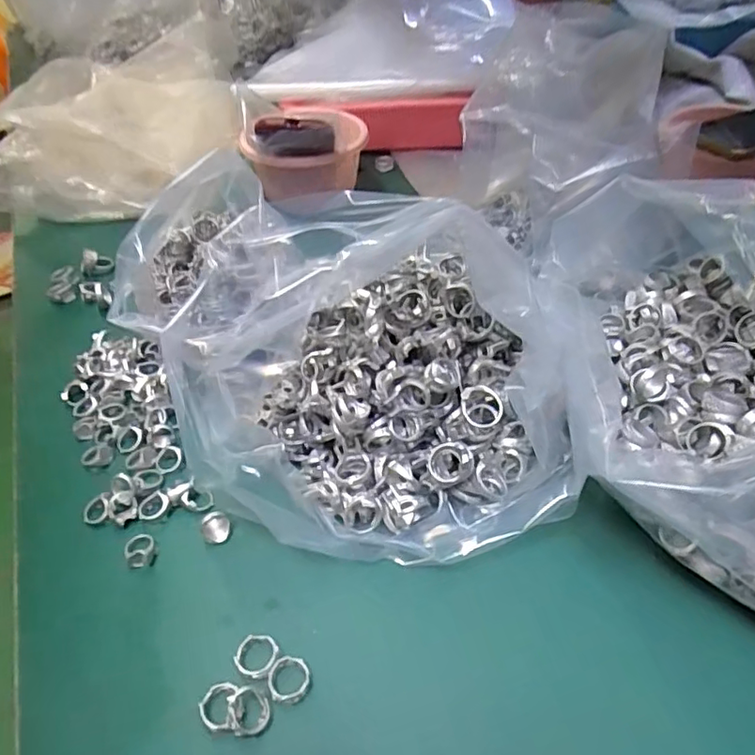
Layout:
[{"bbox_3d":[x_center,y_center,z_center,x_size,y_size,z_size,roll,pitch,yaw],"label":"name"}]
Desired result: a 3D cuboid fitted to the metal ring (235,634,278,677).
[{"bbox_3d":[-0.072,0.164,0.346,0.024,0.007,0.023,-2,46,2],"label":"metal ring"}]

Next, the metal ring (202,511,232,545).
[{"bbox_3d":[-0.111,0.104,0.404,0.020,0.020,0.014,-25,49,-20],"label":"metal ring"}]

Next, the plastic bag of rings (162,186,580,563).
[{"bbox_3d":[-0.005,0.000,0.423,0.255,0.130,0.267,-21,48,-17],"label":"plastic bag of rings"}]

